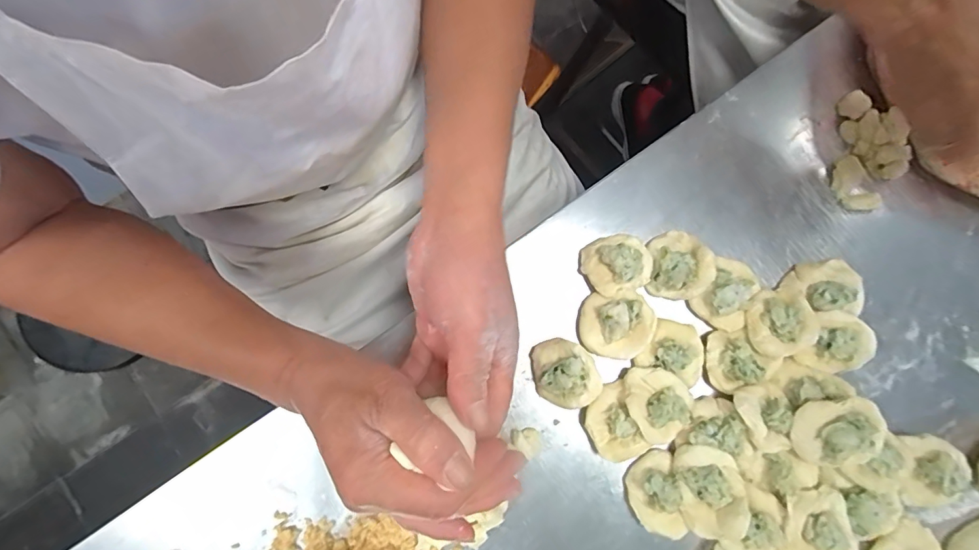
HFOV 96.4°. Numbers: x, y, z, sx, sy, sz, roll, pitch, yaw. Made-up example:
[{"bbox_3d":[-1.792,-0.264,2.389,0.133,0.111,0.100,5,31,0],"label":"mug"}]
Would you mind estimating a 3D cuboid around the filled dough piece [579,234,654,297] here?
[{"bbox_3d":[0.106,-0.011,0.363,0.051,0.022,0.049,0,81,2],"label":"filled dough piece"}]

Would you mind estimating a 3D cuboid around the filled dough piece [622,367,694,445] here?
[{"bbox_3d":[0.131,0.099,0.340,0.048,0.022,0.057,-33,82,-3],"label":"filled dough piece"}]

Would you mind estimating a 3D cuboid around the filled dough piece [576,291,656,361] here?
[{"bbox_3d":[0.103,0.041,0.355,0.058,0.024,0.052,2,81,2],"label":"filled dough piece"}]

